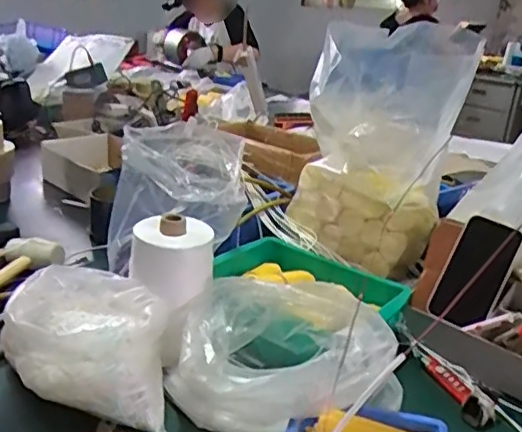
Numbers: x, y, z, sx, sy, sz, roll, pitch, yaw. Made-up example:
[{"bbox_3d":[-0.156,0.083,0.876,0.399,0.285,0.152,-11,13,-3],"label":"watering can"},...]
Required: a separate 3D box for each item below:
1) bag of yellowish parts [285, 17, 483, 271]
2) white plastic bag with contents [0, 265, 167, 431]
[{"bbox_3d":[0.165,-0.097,0.876,0.210,0.324,0.171,6,22,2],"label":"bag of yellowish parts"},{"bbox_3d":[-0.175,0.133,0.628,0.153,0.112,0.136,4,22,-2],"label":"white plastic bag with contents"}]

